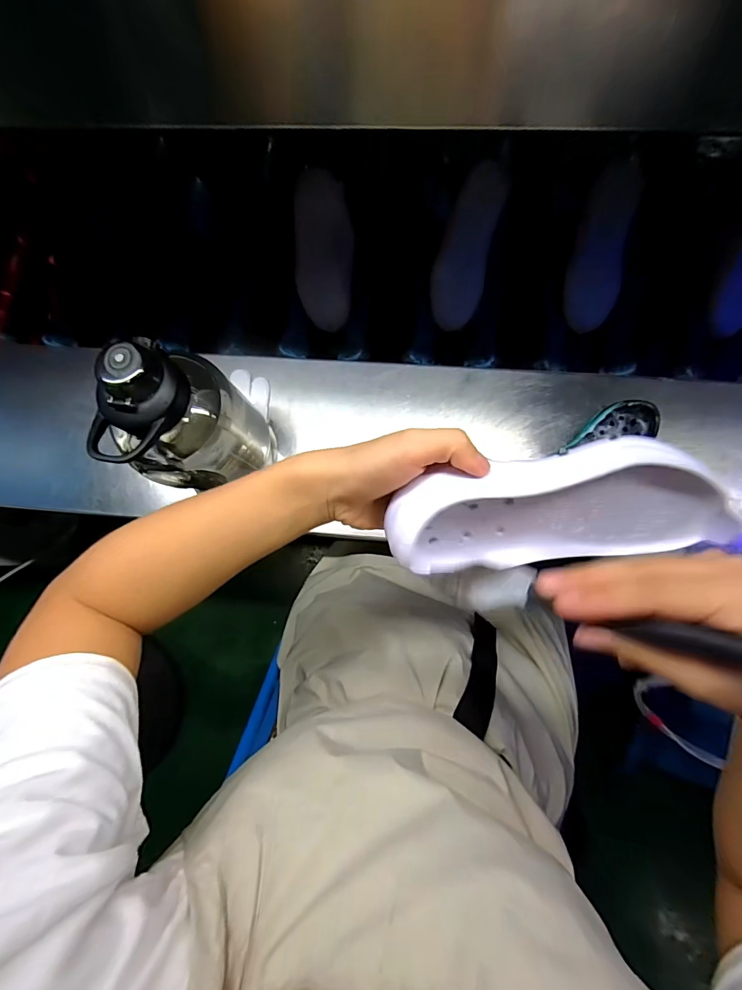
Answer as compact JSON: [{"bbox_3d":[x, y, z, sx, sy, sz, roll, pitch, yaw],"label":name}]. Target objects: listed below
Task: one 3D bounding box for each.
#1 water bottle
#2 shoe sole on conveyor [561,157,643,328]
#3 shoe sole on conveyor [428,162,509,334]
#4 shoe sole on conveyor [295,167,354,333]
[{"bbox_3d":[-0.191,-0.068,0.444,0.122,0.216,0.091,-29,81,-2],"label":"water bottle"},{"bbox_3d":[0.324,-0.349,0.577,0.074,0.023,0.231,12,96,4],"label":"shoe sole on conveyor"},{"bbox_3d":[0.136,-0.347,0.589,0.073,0.034,0.203,16,112,5],"label":"shoe sole on conveyor"},{"bbox_3d":[-0.069,-0.357,0.614,0.080,0.031,0.208,-2,103,2],"label":"shoe sole on conveyor"}]

